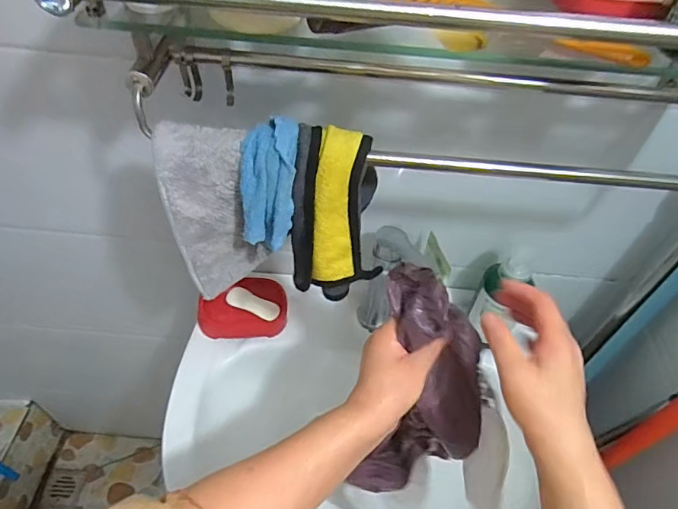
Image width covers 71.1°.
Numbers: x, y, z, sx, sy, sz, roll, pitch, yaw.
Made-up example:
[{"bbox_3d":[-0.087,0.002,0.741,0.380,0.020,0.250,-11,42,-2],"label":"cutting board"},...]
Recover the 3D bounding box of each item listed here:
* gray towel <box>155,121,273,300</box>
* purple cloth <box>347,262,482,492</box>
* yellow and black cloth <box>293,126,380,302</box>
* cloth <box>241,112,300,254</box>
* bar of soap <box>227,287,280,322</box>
[{"bbox_3d":[-0.123,-0.035,0.472,0.088,0.175,0.063,0,49,-5],"label":"gray towel"},{"bbox_3d":[0.080,0.148,0.486,0.108,0.282,0.082,-2,29,-7],"label":"purple cloth"},{"bbox_3d":[-0.006,-0.031,0.454,0.078,0.175,0.037,-2,33,-3],"label":"yellow and black cloth"},{"bbox_3d":[-0.063,-0.062,0.435,0.048,0.118,0.029,13,28,6],"label":"cloth"},{"bbox_3d":[-0.133,0.077,0.733,0.082,0.020,0.030,18,50,10],"label":"bar of soap"}]

